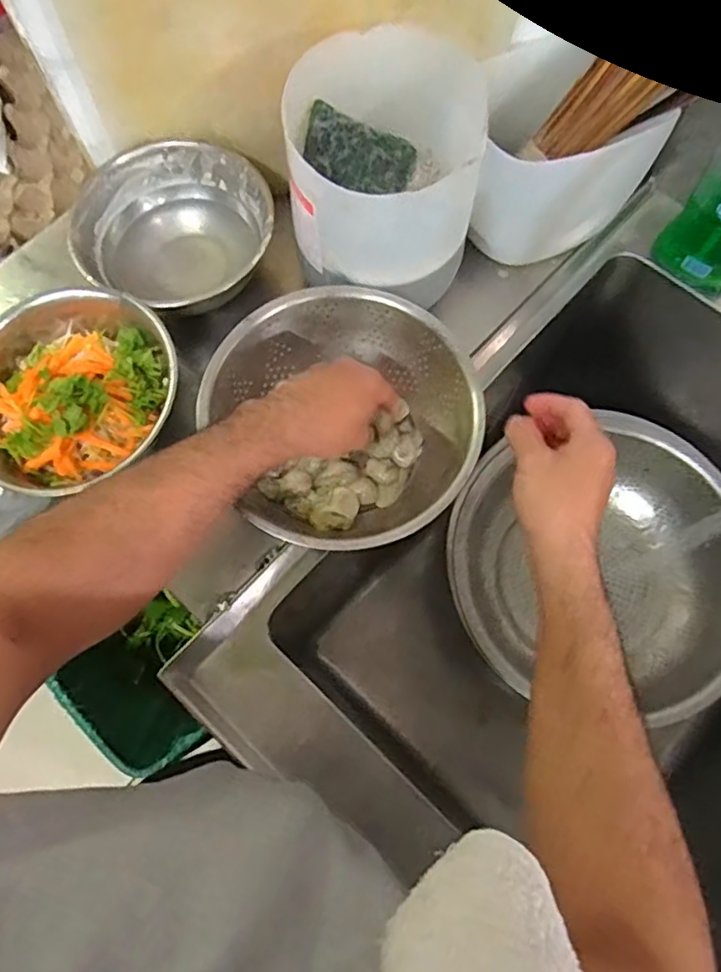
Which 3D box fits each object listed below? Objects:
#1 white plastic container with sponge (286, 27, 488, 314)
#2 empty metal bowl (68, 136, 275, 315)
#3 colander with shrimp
[{"bbox_3d":[0.018,-0.242,0.507,0.143,0.146,0.147,-2,71,-1],"label":"white plastic container with sponge"},{"bbox_3d":[-0.162,-0.220,0.564,0.166,0.082,0.158,0,71,-1],"label":"empty metal bowl"},{"bbox_3d":[-0.013,-0.050,0.496,0.204,0.078,0.195,0,71,-1],"label":"colander with shrimp"}]

